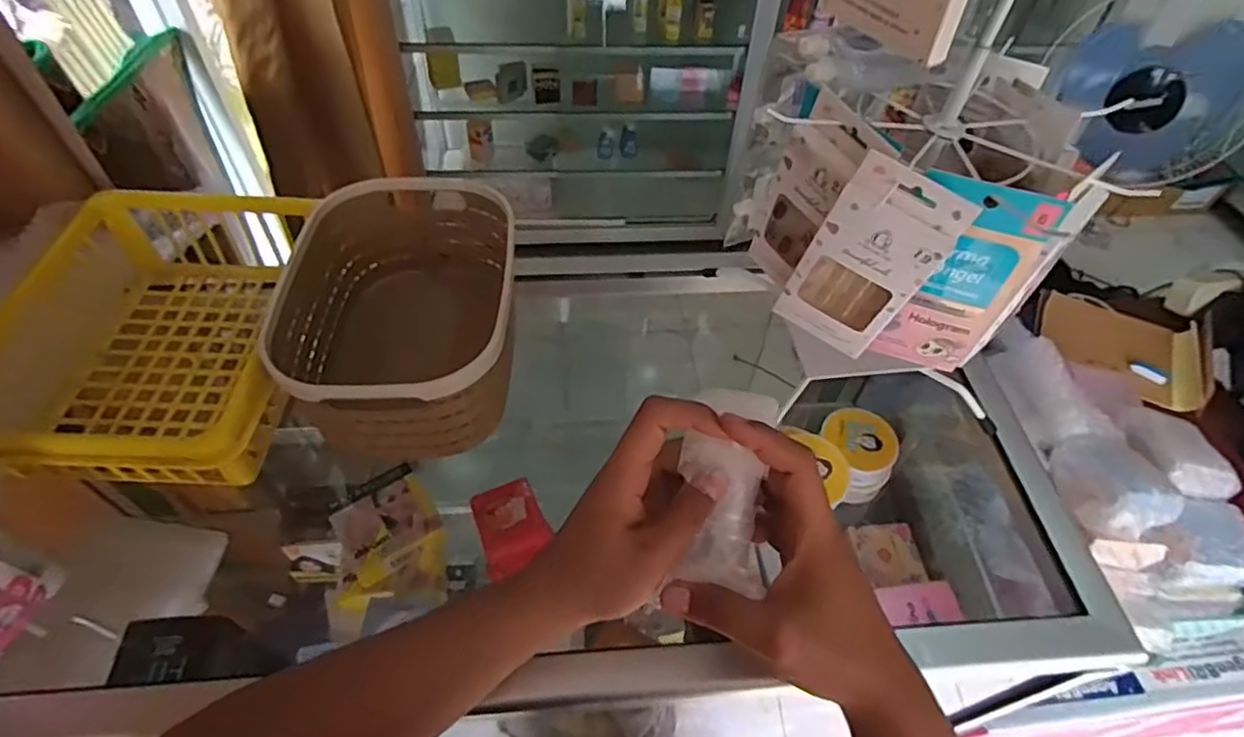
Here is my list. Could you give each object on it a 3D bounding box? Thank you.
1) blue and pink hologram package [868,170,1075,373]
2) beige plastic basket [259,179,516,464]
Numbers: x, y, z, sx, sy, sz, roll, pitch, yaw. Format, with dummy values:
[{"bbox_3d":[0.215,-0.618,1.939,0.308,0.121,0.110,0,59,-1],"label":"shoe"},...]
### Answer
[{"bbox_3d":[0.209,-0.052,0.406,0.067,0.139,0.007,16,50,10],"label":"blue and pink hologram package"},{"bbox_3d":[-0.164,-0.037,0.512,0.161,0.132,0.220,-2,50,-3],"label":"beige plastic basket"}]

